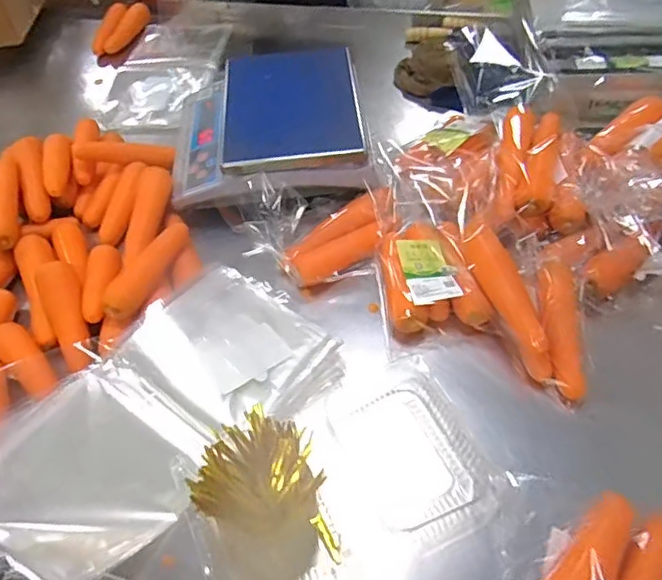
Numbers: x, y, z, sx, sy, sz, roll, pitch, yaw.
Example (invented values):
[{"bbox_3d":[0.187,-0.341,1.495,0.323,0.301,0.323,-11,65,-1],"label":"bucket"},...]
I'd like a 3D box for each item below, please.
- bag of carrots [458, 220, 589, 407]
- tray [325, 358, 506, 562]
[{"bbox_3d":[0.247,0.015,0.675,0.112,0.054,0.241,-21,67,-13],"label":"bag of carrots"},{"bbox_3d":[0.082,0.173,0.607,0.142,0.020,0.201,-21,52,-13],"label":"tray"}]

